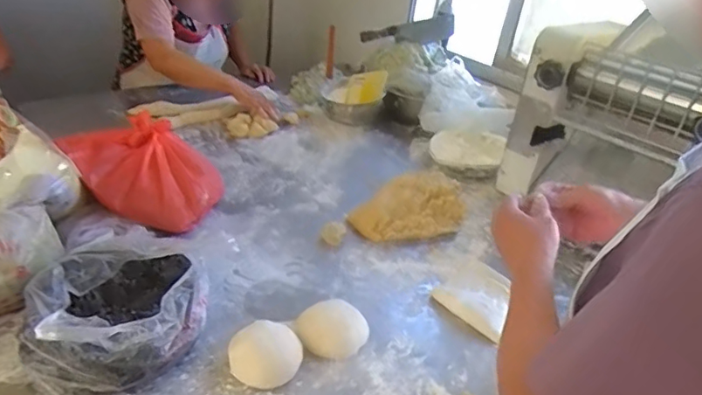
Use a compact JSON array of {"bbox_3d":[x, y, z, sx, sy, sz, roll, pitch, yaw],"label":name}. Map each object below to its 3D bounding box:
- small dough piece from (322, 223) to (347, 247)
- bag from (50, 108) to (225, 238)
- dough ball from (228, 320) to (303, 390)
[{"bbox_3d":[-0.035,0.076,1.066,0.046,0.032,0.056,8,30,2],"label":"small dough piece"},{"bbox_3d":[-0.432,-0.047,1.092,0.288,0.138,0.233,26,35,29],"label":"bag"},{"bbox_3d":[-0.123,0.225,0.769,0.099,0.046,0.085,3,31,-7],"label":"dough ball"}]

